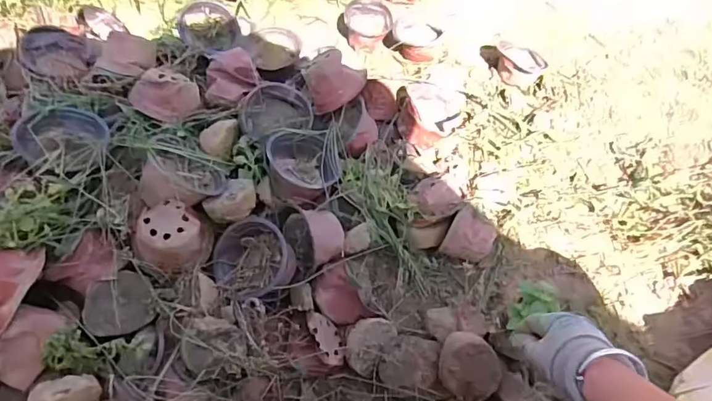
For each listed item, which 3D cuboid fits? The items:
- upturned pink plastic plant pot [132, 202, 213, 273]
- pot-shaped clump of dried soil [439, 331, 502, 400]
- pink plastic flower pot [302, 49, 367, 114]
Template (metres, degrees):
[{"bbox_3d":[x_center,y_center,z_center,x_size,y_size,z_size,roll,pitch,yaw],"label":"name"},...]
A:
[{"bbox_3d":[-0.237,0.051,0.627,0.082,0.079,0.078,-1,58,2],"label":"upturned pink plastic plant pot"},{"bbox_3d":[0.142,0.203,0.601,0.072,0.045,0.078,-1,58,2],"label":"pot-shaped clump of dried soil"},{"bbox_3d":[-0.034,-0.188,0.767,0.091,0.063,0.081,-26,100,4],"label":"pink plastic flower pot"}]

